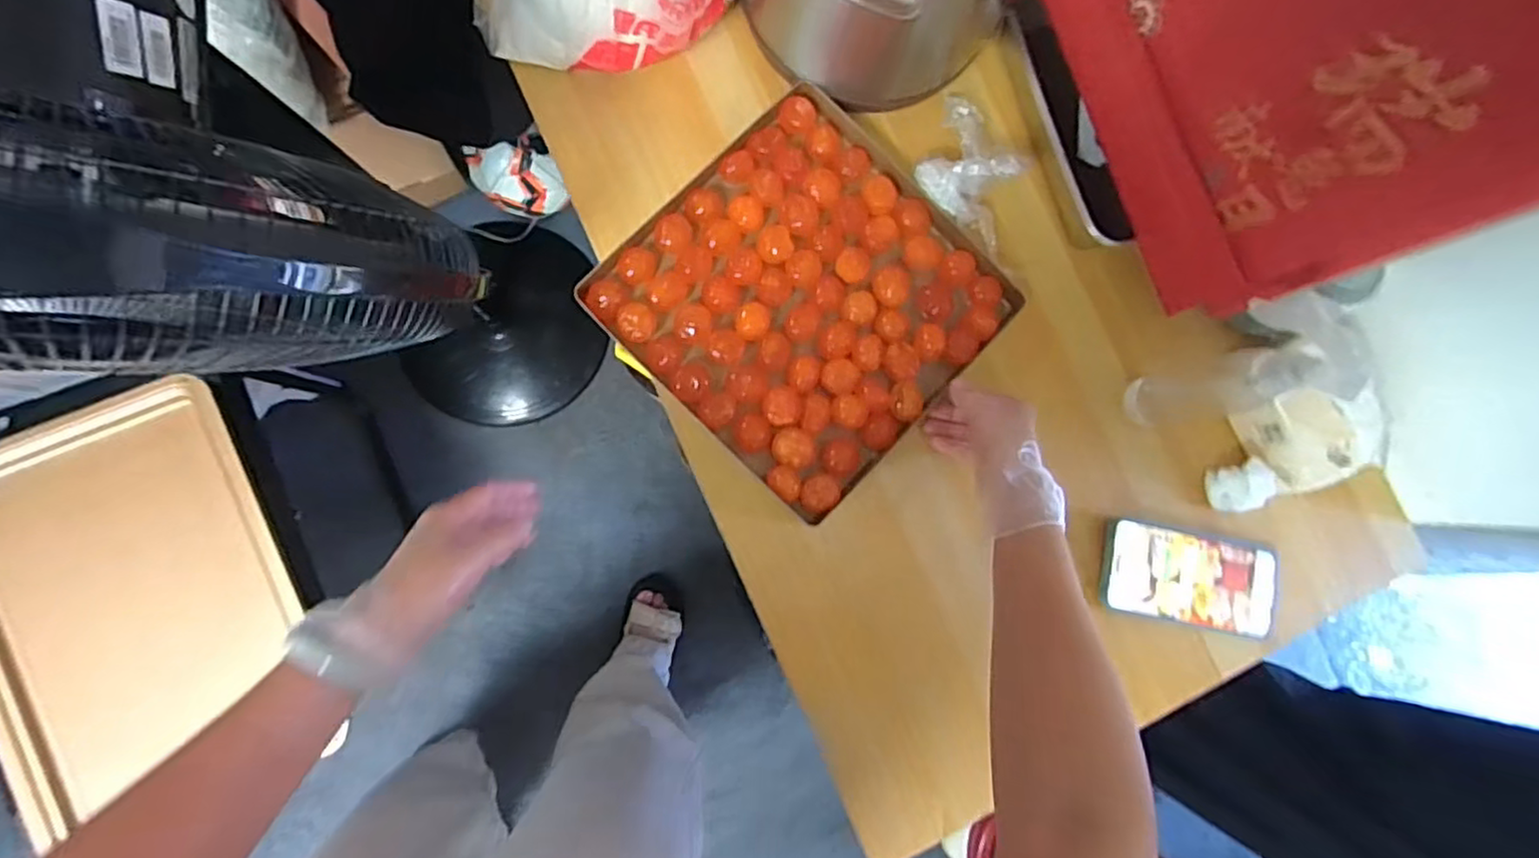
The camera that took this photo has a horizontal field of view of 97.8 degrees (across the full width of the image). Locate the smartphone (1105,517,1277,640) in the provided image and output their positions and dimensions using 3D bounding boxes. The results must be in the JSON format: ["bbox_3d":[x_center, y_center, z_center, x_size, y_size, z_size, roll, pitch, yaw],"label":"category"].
[{"bbox_3d":[0.373,0.132,0.590,0.164,0.015,0.081,11,84,-5],"label":"smartphone"}]

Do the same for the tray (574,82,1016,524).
[{"bbox_3d":[0.034,-0.116,0.586,0.282,0.026,0.291,43,83,-1],"label":"tray"}]

